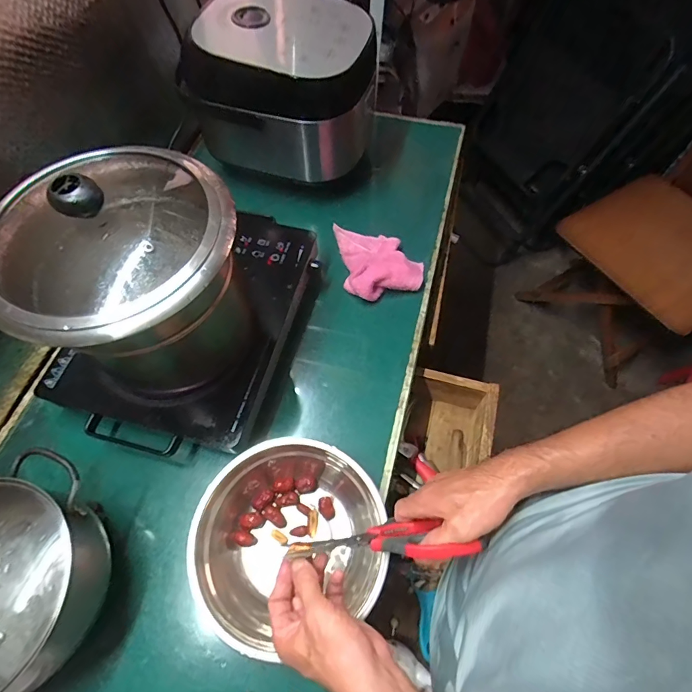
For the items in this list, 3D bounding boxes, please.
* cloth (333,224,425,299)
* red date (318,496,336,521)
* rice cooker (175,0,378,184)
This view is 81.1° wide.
[{"bbox_3d":[0.062,-0.162,0.739,0.140,0.032,0.162,-8,62,-5],"label":"cloth"},{"bbox_3d":[-0.026,0.219,0.547,0.020,0.017,0.028,-18,64,-9],"label":"red date"},{"bbox_3d":[-0.110,-0.491,0.771,0.313,0.216,0.247,16,63,8],"label":"rice cooker"}]

